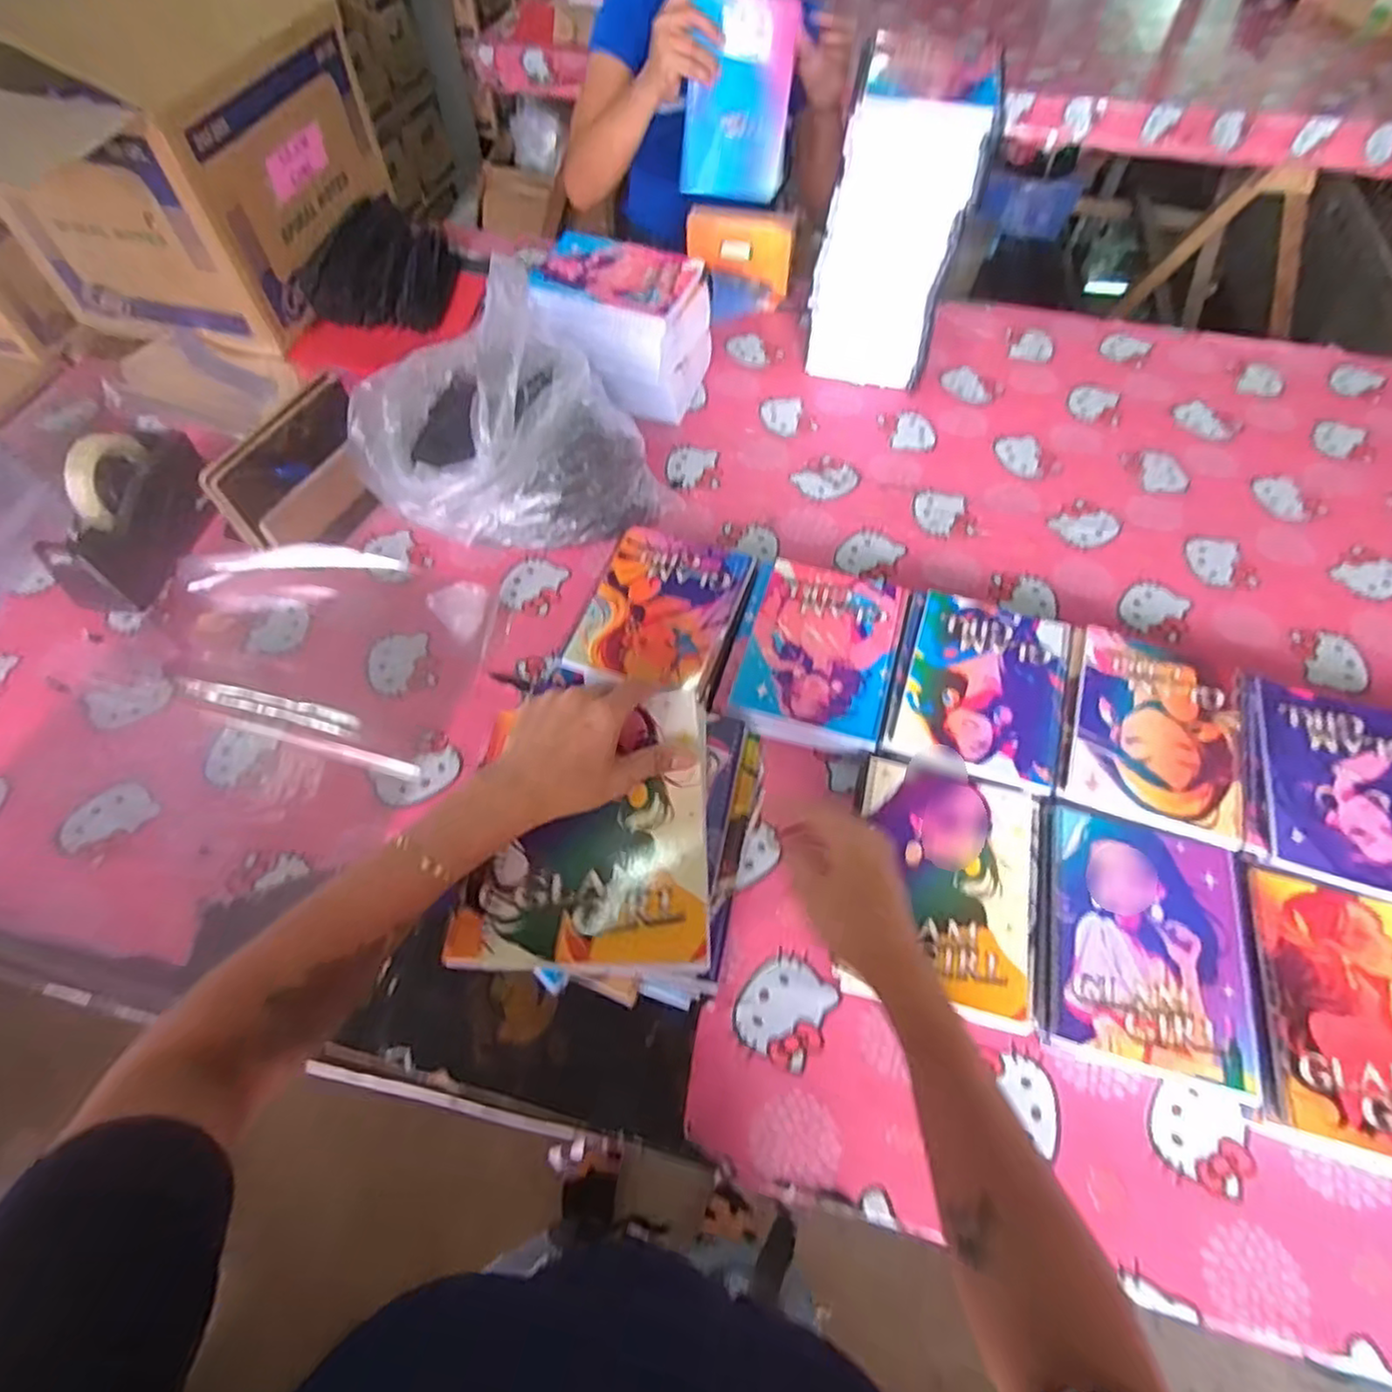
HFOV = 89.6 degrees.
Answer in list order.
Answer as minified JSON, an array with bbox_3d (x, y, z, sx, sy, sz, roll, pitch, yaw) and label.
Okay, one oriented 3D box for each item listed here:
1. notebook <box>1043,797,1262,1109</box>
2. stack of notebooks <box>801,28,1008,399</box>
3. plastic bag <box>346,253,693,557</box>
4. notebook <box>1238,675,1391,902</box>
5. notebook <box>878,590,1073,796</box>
[{"bbox_3d":[0.364,0.203,0.579,0.156,0.037,0.197,13,58,8],"label":"notebook"},{"bbox_3d":[0.266,-0.618,0.924,0.176,0.327,0.208,16,59,9],"label":"stack of notebooks"},{"bbox_3d":[-0.215,-0.316,0.785,0.304,0.229,0.260,-21,60,-14],"label":"plastic bag"},{"bbox_3d":[0.584,0.080,0.633,0.161,0.009,0.198,17,60,10],"label":"notebook"},{"bbox_3d":[0.281,-0.011,0.689,0.154,0.004,0.208,18,60,10],"label":"notebook"}]

